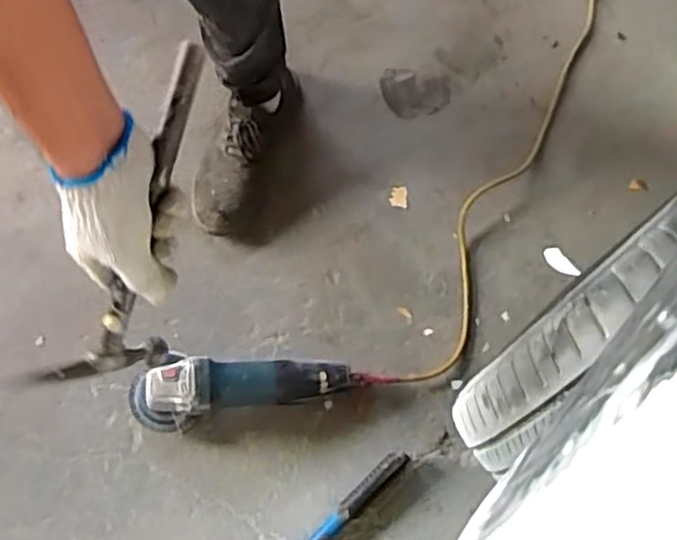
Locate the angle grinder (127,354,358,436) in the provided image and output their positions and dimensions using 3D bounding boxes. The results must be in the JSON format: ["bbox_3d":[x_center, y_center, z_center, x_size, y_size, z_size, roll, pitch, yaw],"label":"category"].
[{"bbox_3d":[-0.126,0.143,0.885,0.276,0.091,0.078,-12,73,-3],"label":"angle grinder"}]

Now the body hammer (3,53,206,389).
[{"bbox_3d":[-0.138,-0.030,0.483,0.045,0.118,0.247,24,109,8],"label":"body hammer"}]

